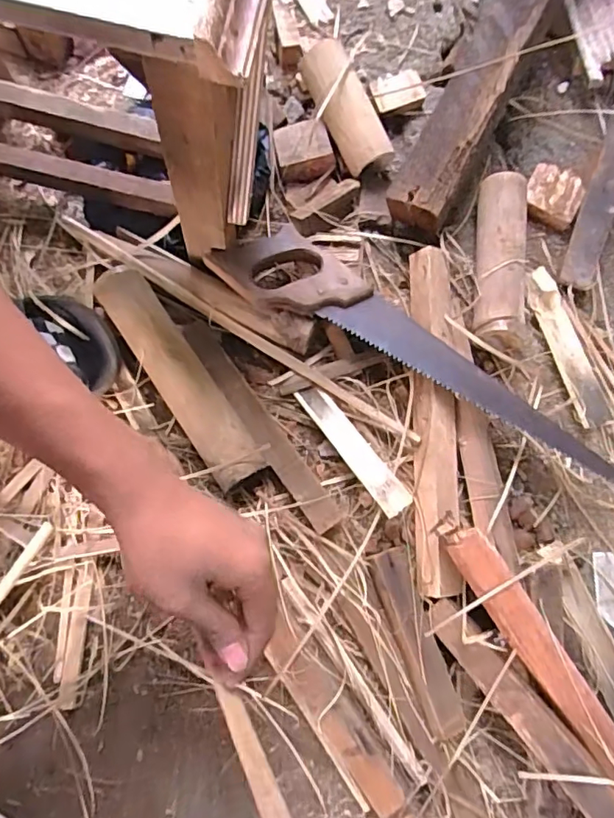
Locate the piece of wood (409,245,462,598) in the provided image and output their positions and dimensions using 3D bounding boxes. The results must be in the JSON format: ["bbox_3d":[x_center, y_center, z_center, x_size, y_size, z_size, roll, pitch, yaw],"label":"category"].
[{"bbox_3d":[0.126,0.002,0.509,0.041,0.032,0.339,0,75,-1],"label":"piece of wood"}]

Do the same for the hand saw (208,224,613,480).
[{"bbox_3d":[0.100,-0.064,0.505,0.408,0.017,0.080,31,76,7],"label":"hand saw"}]

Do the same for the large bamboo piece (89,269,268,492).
[{"bbox_3d":[-0.122,-0.029,0.502,0.049,0.047,0.232,-34,80,-10],"label":"large bamboo piece"}]

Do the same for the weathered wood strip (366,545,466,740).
[{"bbox_3d":[0.098,0.206,0.468,0.038,0.030,0.156,-17,76,-6],"label":"weathered wood strip"}]

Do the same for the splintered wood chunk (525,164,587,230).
[{"bbox_3d":[0.277,-0.239,0.598,0.061,0.027,0.066,26,76,5],"label":"splintered wood chunk"}]

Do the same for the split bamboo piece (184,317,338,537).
[{"bbox_3d":[-0.049,0.012,0.519,0.027,0.023,0.248,-34,78,-10],"label":"split bamboo piece"}]

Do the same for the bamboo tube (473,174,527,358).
[{"bbox_3d":[0.200,-0.155,0.546,0.051,0.043,0.194,8,76,-1],"label":"bamboo tube"}]

